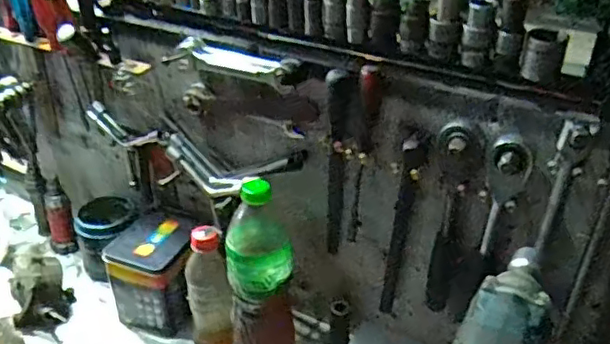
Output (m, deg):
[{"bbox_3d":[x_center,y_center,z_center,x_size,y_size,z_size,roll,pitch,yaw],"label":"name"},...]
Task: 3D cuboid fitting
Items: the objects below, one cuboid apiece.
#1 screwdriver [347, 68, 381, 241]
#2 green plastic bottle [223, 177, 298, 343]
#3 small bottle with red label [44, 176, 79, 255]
[{"bbox_3d":[0.062,-0.007,0.646,0.020,0.216,0.030,7,32,9],"label":"screwdriver"},{"bbox_3d":[-0.049,0.132,0.711,0.083,0.267,0.078,0,32,-4],"label":"green plastic bottle"},{"bbox_3d":[-0.388,0.068,0.958,0.046,0.126,0.037,-3,17,-7],"label":"small bottle with red label"}]

